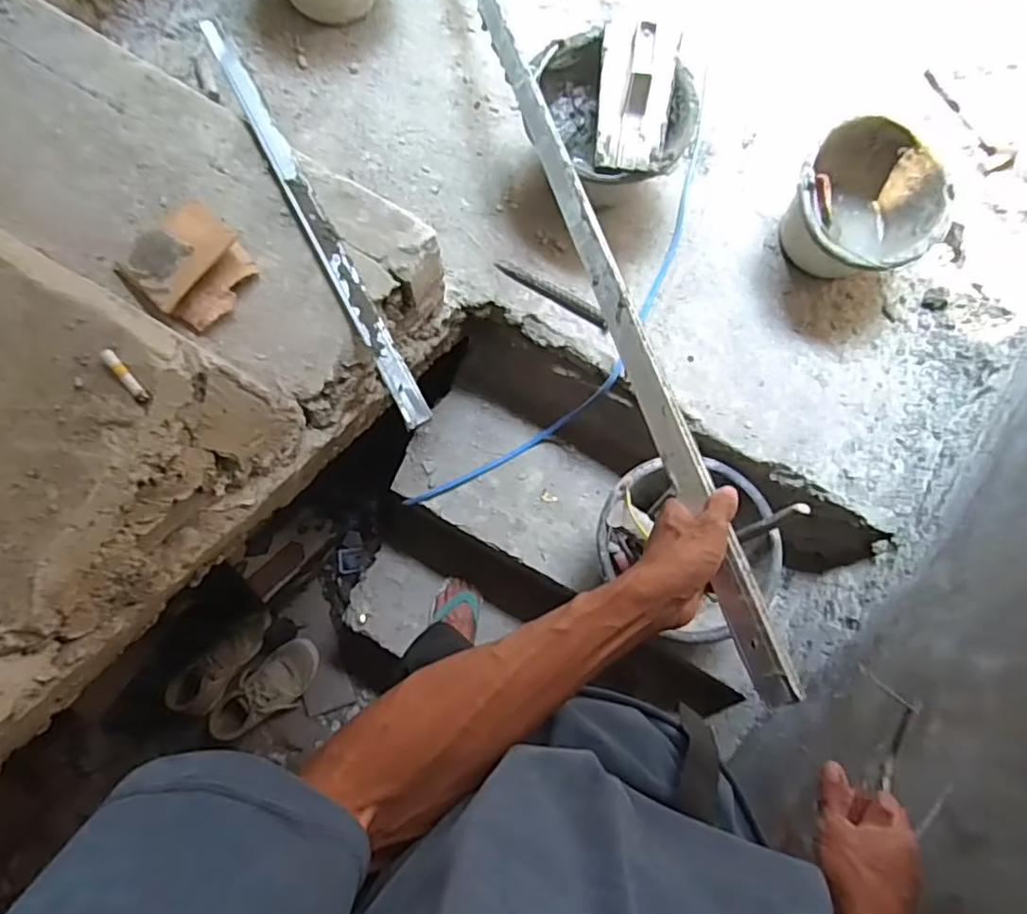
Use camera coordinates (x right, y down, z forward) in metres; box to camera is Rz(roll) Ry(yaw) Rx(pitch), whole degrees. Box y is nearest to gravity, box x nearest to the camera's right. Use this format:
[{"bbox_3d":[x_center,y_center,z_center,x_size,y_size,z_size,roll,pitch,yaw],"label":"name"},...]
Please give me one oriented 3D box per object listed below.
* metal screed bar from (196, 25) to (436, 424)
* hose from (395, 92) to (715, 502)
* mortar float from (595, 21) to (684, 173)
[{"bbox_3d":[-0.239,-0.283,0.734,0.032,0.024,0.559,-28,82,-6],"label":"metal screed bar"},{"bbox_3d":[0.118,-0.210,1.098,0.167,0.127,0.841,35,98,4],"label":"hose"},{"bbox_3d":[0.182,-0.528,0.875,0.112,0.047,0.237,5,80,-1],"label":"mortar float"}]

